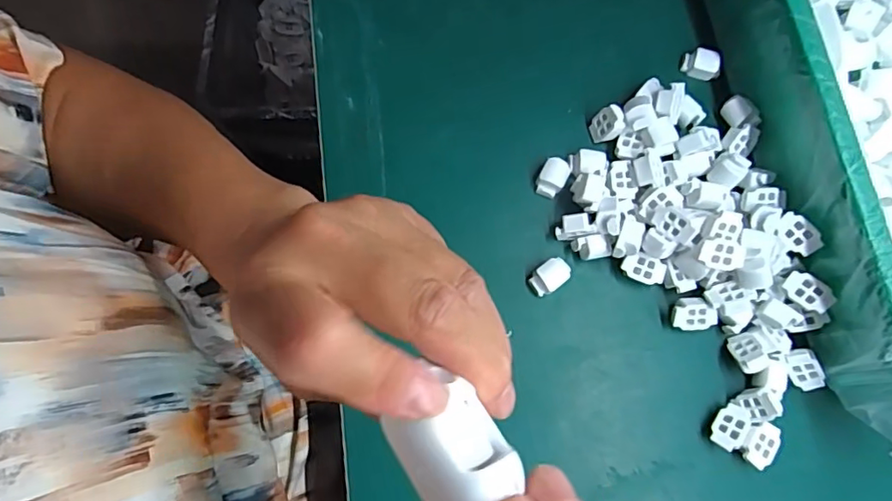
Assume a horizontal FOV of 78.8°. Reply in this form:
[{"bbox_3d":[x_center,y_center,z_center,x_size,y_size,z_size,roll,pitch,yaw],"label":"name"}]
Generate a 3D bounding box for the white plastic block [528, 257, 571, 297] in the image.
[{"bbox_3d":[0.068,0.017,0.354,0.027,0.011,0.018,-33,79,-10],"label":"white plastic block"}]

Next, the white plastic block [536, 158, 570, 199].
[{"bbox_3d":[0.073,-0.050,0.370,0.018,0.011,0.027,30,77,5],"label":"white plastic block"}]

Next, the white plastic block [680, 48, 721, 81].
[{"bbox_3d":[0.188,-0.137,0.400,0.027,0.012,0.017,8,76,0],"label":"white plastic block"}]

